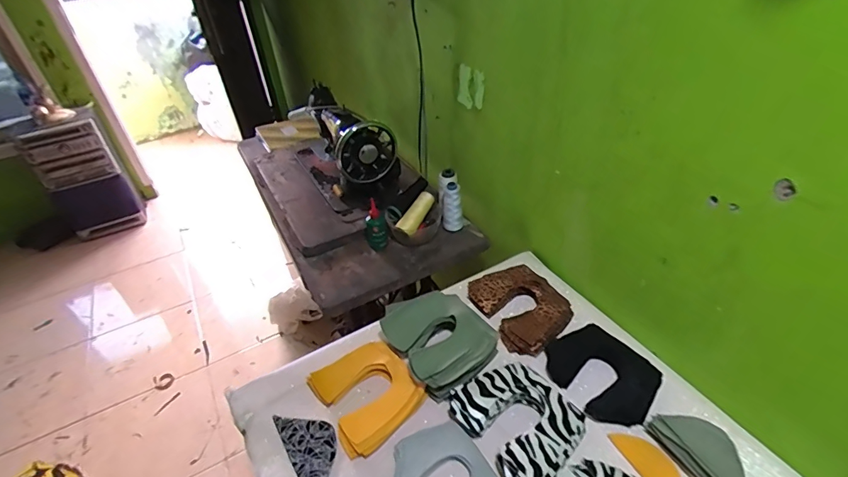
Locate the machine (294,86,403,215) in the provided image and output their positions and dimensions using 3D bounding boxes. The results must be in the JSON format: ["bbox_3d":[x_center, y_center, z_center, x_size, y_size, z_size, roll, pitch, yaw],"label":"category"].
[{"bbox_3d":[-0.218,-0.251,1.117,0.172,0.207,0.394,-21,42,-20],"label":"machine"}]

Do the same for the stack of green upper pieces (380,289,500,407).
[{"bbox_3d":[0.024,0.160,0.707,0.147,0.052,0.174,-25,43,-24],"label":"stack of green upper pieces"}]

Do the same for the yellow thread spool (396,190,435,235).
[{"bbox_3d":[-0.015,-0.055,0.960,0.035,0.036,0.111,25,69,31],"label":"yellow thread spool"}]

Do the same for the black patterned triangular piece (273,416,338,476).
[{"bbox_3d":[-0.158,0.298,0.621,0.066,0.005,0.135,-24,46,-25],"label":"black patterned triangular piece"}]

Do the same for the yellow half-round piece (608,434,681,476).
[{"bbox_3d":[0.300,0.297,0.567,0.049,0.005,0.110,-18,41,-16],"label":"yellow half-round piece"}]

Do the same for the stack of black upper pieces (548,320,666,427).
[{"bbox_3d":[0.270,0.201,0.663,0.119,0.022,0.158,-27,44,-26],"label":"stack of black upper pieces"}]

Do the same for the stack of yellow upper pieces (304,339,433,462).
[{"bbox_3d":[-0.084,0.234,0.665,0.135,0.026,0.151,-25,43,-24],"label":"stack of yellow upper pieces"}]

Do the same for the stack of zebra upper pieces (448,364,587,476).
[{"bbox_3d":[0.131,0.252,0.610,0.135,0.034,0.161,-29,45,-28],"label":"stack of zebra upper pieces"}]

